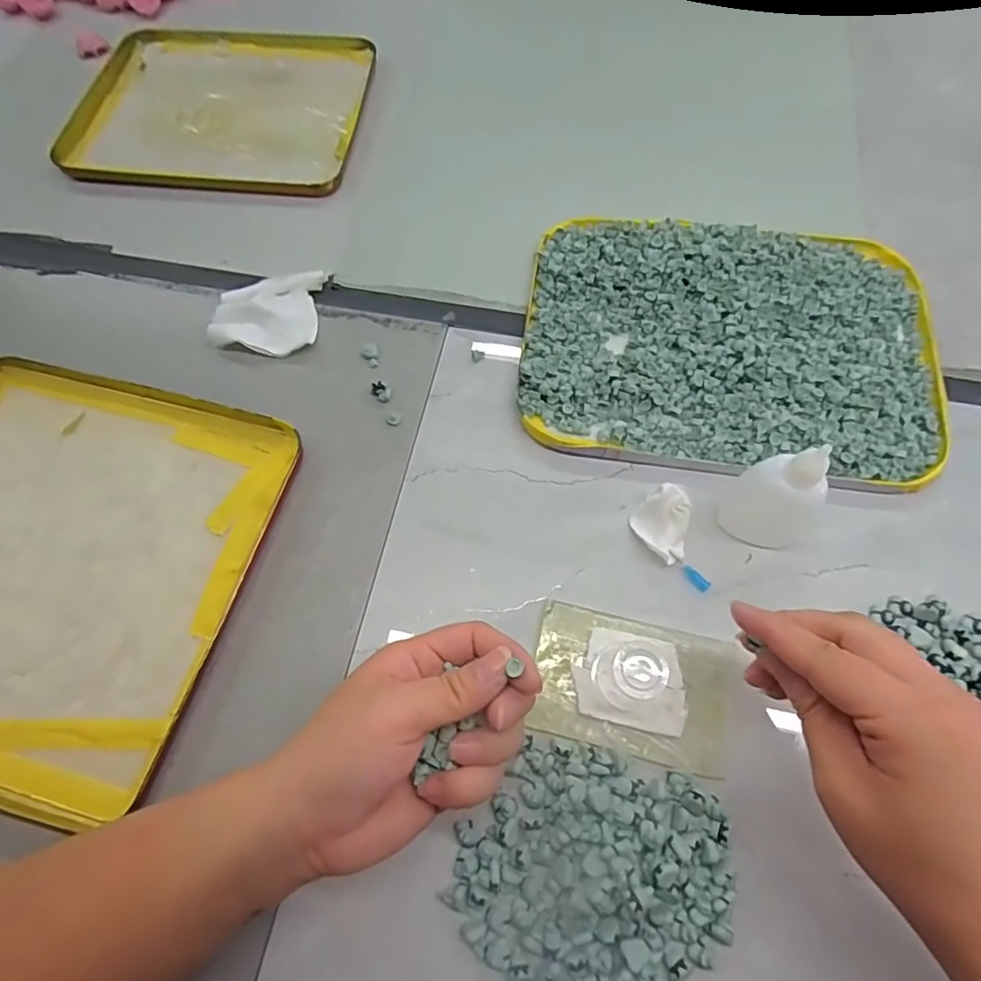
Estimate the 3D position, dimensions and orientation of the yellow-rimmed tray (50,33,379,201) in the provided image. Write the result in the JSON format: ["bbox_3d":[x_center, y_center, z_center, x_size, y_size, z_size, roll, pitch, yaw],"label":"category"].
[{"bbox_3d":[-0.236,-0.342,0.513,0.243,0.015,0.200,3,66,1],"label":"yellow-rimmed tray"}]

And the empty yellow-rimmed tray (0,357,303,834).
[{"bbox_3d":[-0.263,0.040,0.347,0.242,0.019,0.243,16,68,9],"label":"empty yellow-rimmed tray"}]

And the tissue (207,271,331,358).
[{"bbox_3d":[-0.163,-0.131,0.422,0.074,0.013,0.077,1,66,0],"label":"tissue"}]

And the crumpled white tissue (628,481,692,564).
[{"bbox_3d":[0.106,0.019,0.346,0.034,0.019,0.038,-40,72,-16],"label":"crumpled white tissue"}]

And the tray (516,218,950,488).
[{"bbox_3d":[0.163,-0.105,0.397,0.269,0.022,0.196,7,67,3],"label":"tray"}]

